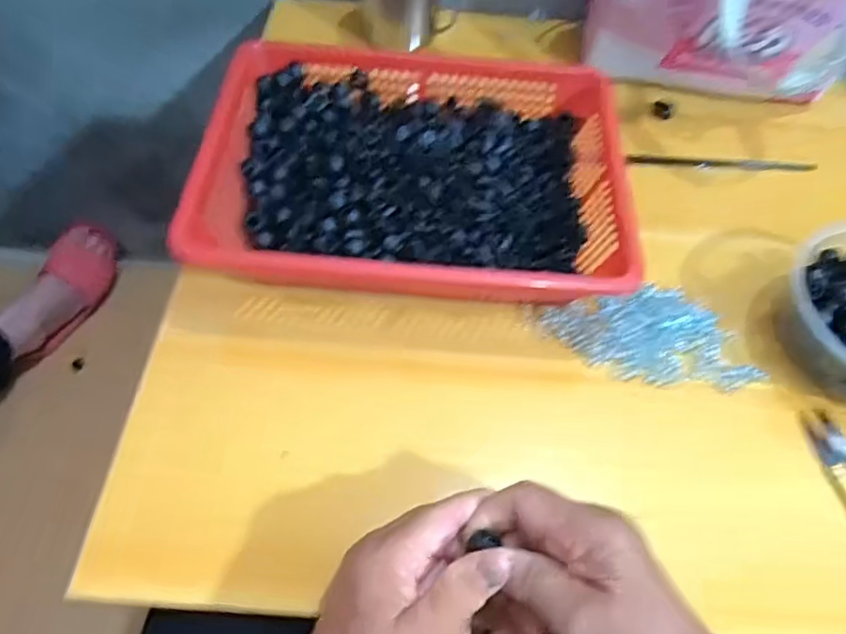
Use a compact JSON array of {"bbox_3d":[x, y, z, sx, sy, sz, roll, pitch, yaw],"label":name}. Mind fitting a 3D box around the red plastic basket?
[{"bbox_3d":[-0.006,-0.112,0.461,0.298,0.059,0.221,2,57,-2],"label":"red plastic basket"}]

